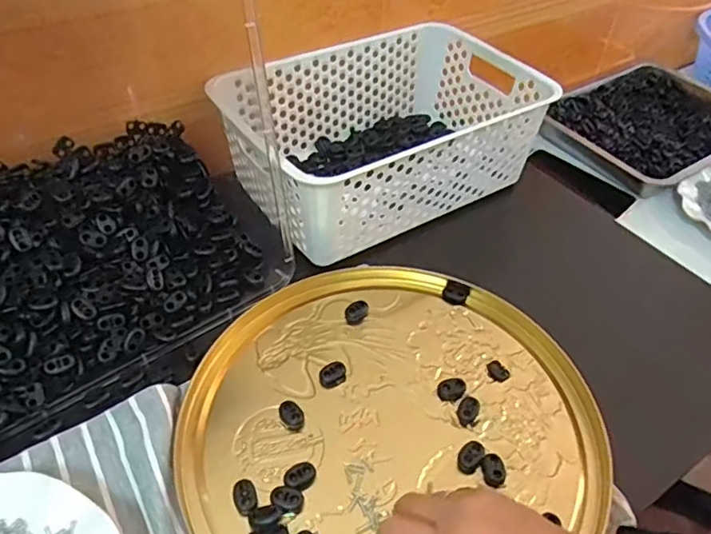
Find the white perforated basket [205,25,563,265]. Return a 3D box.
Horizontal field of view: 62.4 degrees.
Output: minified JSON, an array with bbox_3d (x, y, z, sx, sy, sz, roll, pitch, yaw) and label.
[{"bbox_3d":[0.023,-0.145,0.597,0.307,0.119,0.196,-25,52,-26],"label":"white perforated basket"}]

